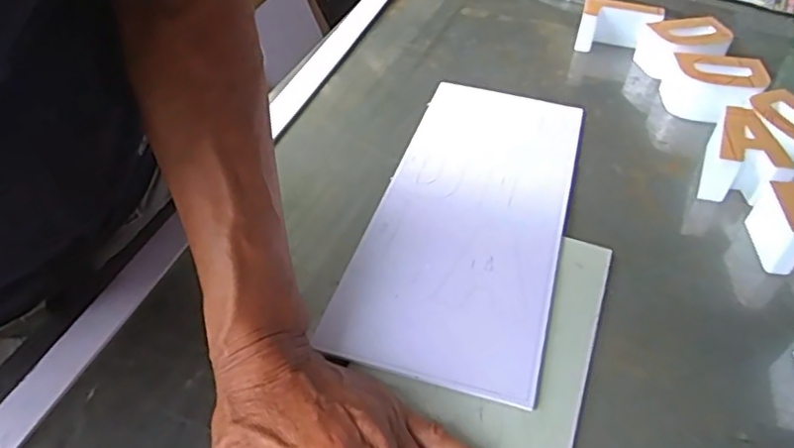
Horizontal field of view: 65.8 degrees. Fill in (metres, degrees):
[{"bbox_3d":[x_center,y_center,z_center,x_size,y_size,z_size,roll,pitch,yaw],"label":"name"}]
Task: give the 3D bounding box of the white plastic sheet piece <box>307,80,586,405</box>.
[{"bbox_3d":[0.060,-0.014,0.485,0.141,0.009,0.325,15,46,10],"label":"white plastic sheet piece"}]

